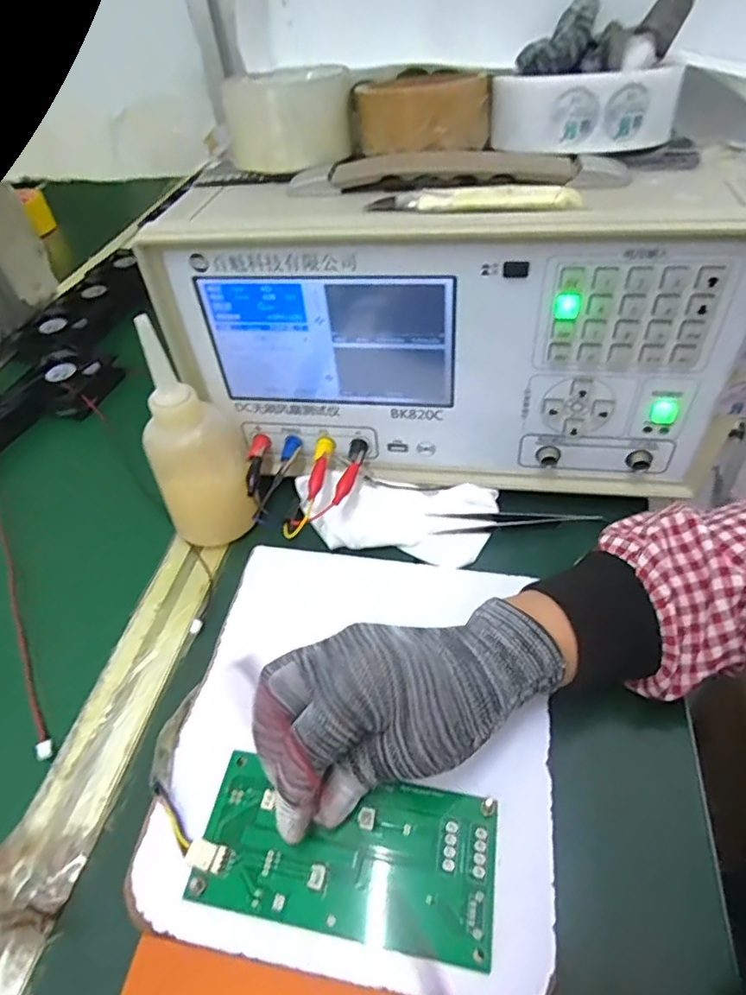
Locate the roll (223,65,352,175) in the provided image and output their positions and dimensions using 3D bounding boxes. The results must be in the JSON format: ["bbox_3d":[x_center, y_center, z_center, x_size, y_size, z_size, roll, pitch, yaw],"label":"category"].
[{"bbox_3d":[-0.057,-0.258,0.379,0.082,0.041,0.099,-12,46,-3],"label":"roll"}]

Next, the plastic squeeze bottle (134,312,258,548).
[{"bbox_3d":[-0.120,-0.034,0.376,0.064,0.145,0.063,-21,49,-13],"label":"plastic squeeze bottle"}]

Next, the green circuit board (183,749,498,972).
[{"bbox_3d":[-0.012,0.162,0.260,0.133,0.008,0.064,3,48,7],"label":"green circuit board"}]

